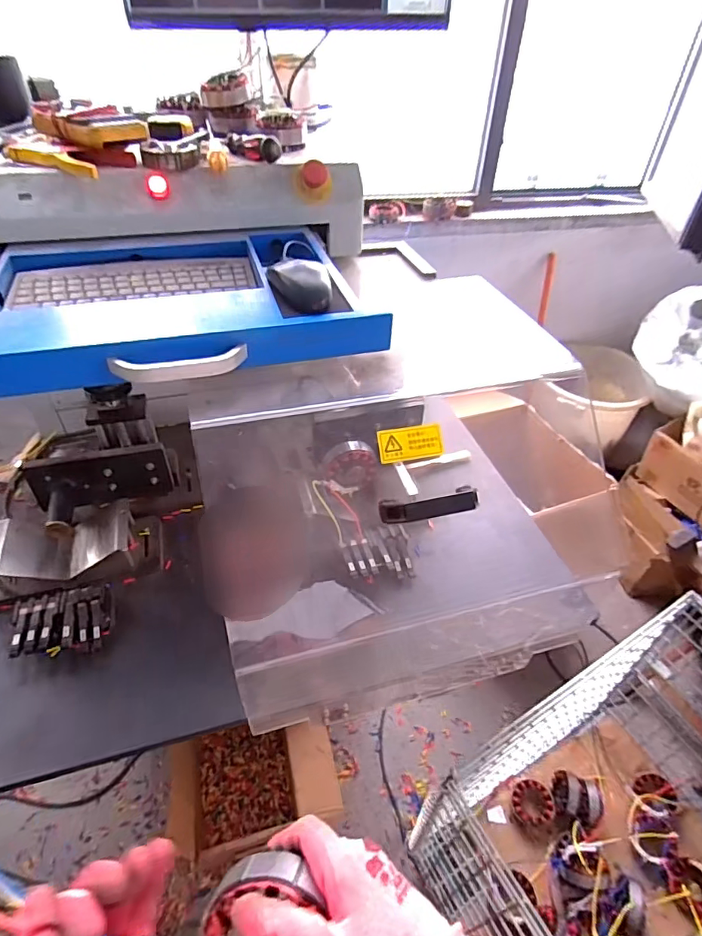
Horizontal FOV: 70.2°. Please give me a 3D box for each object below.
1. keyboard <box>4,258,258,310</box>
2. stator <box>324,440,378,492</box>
[{"bbox_3d":[-0.277,-0.245,0.650,0.293,0.014,0.097,-13,45,-15],"label":"keyboard"},{"bbox_3d":[-0.003,-0.003,0.792,0.085,0.069,0.055,3,43,1],"label":"stator"}]

